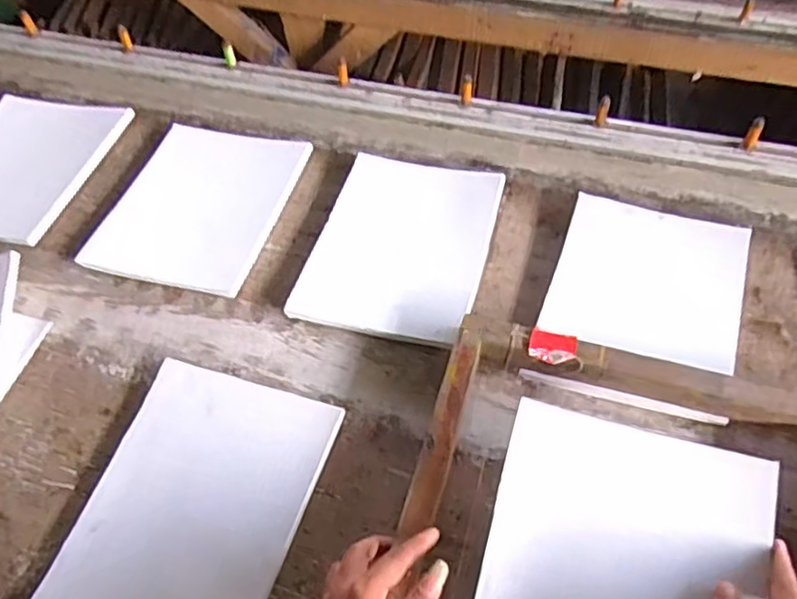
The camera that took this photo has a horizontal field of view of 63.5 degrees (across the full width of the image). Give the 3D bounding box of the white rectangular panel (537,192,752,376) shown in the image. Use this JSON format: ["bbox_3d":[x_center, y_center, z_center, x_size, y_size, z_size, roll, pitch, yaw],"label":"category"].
[{"bbox_3d":[0.297,-0.026,0.767,0.210,0.029,0.200,16,60,14],"label":"white rectangular panel"}]

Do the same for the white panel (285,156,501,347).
[{"bbox_3d":[0.003,-0.072,0.822,0.213,0.010,0.268,12,59,13],"label":"white panel"}]

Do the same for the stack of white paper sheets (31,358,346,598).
[{"bbox_3d":[-0.206,0.206,0.658,0.216,0.016,0.269,13,60,12],"label":"stack of white paper sheets"}]

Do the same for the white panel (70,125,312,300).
[{"bbox_3d":[-0.274,-0.134,0.893,0.222,0.018,0.269,12,60,12],"label":"white panel"}]

